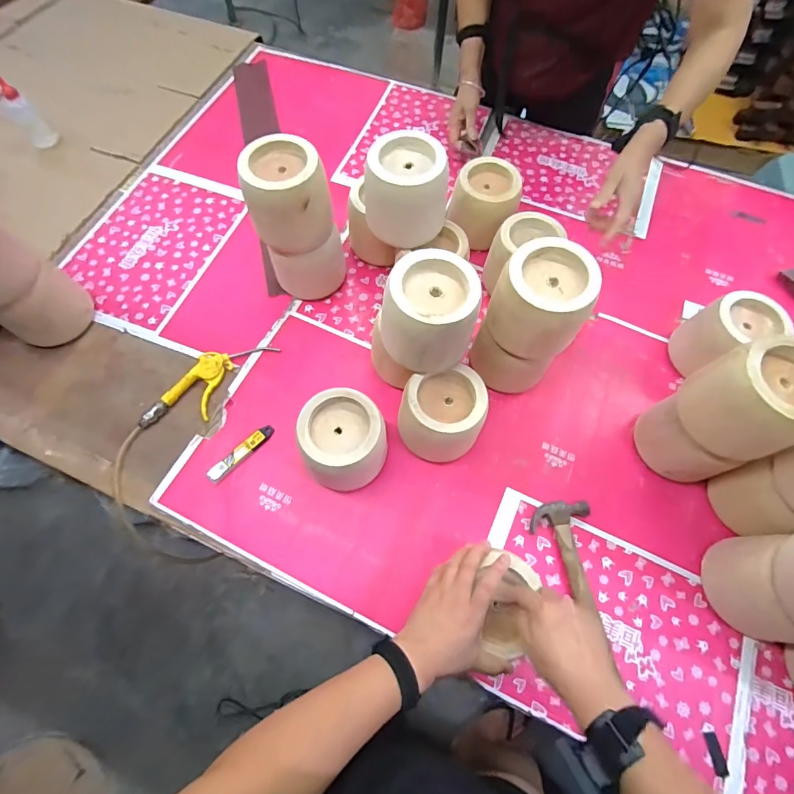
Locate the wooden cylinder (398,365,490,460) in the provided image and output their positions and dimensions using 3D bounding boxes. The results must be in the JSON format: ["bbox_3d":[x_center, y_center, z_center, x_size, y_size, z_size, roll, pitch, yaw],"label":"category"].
[{"bbox_3d":[0.078,0.035,0.677,0.126,0.131,0.110,-15,68,-8],"label":"wooden cylinder"}]

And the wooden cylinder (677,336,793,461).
[{"bbox_3d":[0.477,0.004,0.555,0.119,0.127,0.135,-28,70,-14],"label":"wooden cylinder"}]

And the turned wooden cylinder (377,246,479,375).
[{"bbox_3d":[0.048,-0.115,0.589,0.119,0.115,0.121,14,67,4],"label":"turned wooden cylinder"}]

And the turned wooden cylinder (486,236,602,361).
[{"bbox_3d":[0.205,-0.134,0.598,0.122,0.123,0.114,1,66,-2],"label":"turned wooden cylinder"}]

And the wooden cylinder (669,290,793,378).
[{"bbox_3d":[0.580,-0.100,0.736,0.113,0.136,0.109,1,66,-2],"label":"wooden cylinder"}]

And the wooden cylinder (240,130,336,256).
[{"bbox_3d":[-0.174,-0.328,0.693,0.130,0.143,0.113,-4,67,-4],"label":"wooden cylinder"}]

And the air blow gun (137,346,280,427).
[{"bbox_3d":[-0.343,-0.027,0.756,0.097,0.024,0.246,35,70,12],"label":"air blow gun"}]

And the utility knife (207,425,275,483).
[{"bbox_3d":[-0.264,0.095,0.707,0.127,0.012,0.025,-42,74,-18],"label":"utility knife"}]

